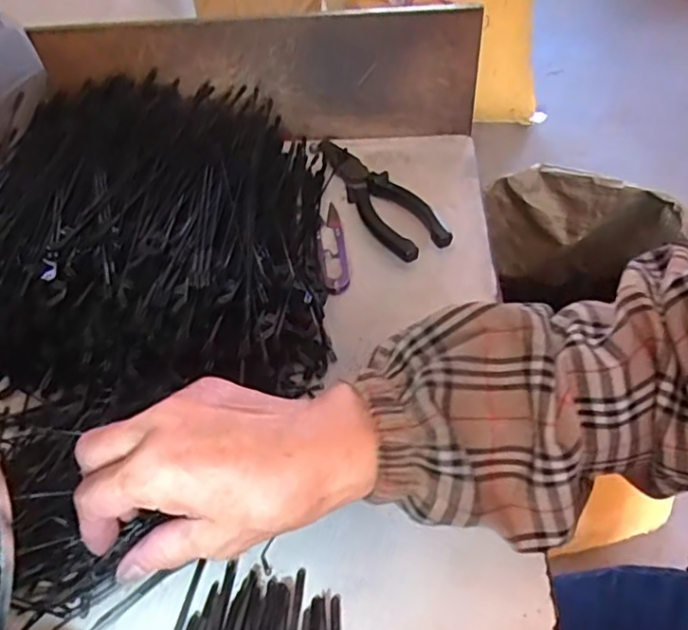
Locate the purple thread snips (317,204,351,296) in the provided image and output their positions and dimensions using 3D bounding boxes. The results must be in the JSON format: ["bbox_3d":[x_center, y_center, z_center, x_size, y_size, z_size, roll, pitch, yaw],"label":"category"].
[{"bbox_3d":[-0.010,-0.055,0.472,0.021,0.008,0.102,-6,49,-2],"label":"purple thread snips"}]

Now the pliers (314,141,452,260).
[{"bbox_3d":[0.022,-0.105,0.507,0.050,0.018,0.181,-24,52,-16],"label":"pliers"}]

